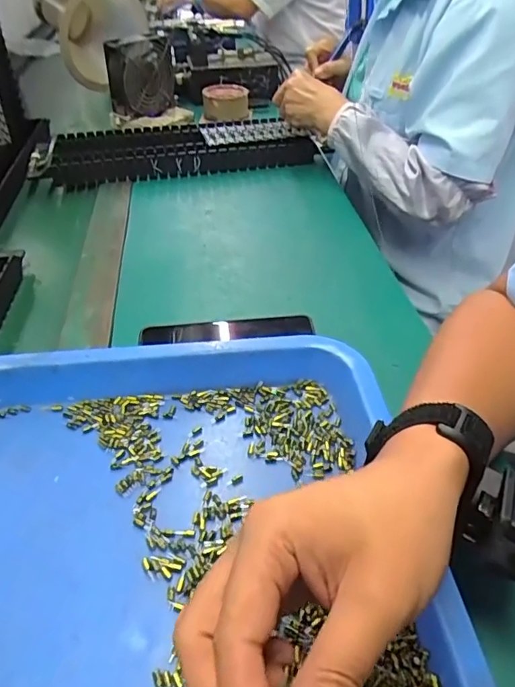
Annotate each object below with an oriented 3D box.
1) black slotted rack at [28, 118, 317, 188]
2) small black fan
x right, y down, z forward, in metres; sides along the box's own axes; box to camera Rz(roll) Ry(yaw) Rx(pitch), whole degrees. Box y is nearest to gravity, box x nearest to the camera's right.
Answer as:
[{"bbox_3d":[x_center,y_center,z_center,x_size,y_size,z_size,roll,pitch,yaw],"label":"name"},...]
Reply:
[{"bbox_3d":[-0.136,-0.311,0.798,0.425,0.042,0.157,-9,42,-10],"label":"black slotted rack"},{"bbox_3d":[-0.197,-0.466,0.874,0.042,0.119,0.131,20,42,32],"label":"small black fan"}]

